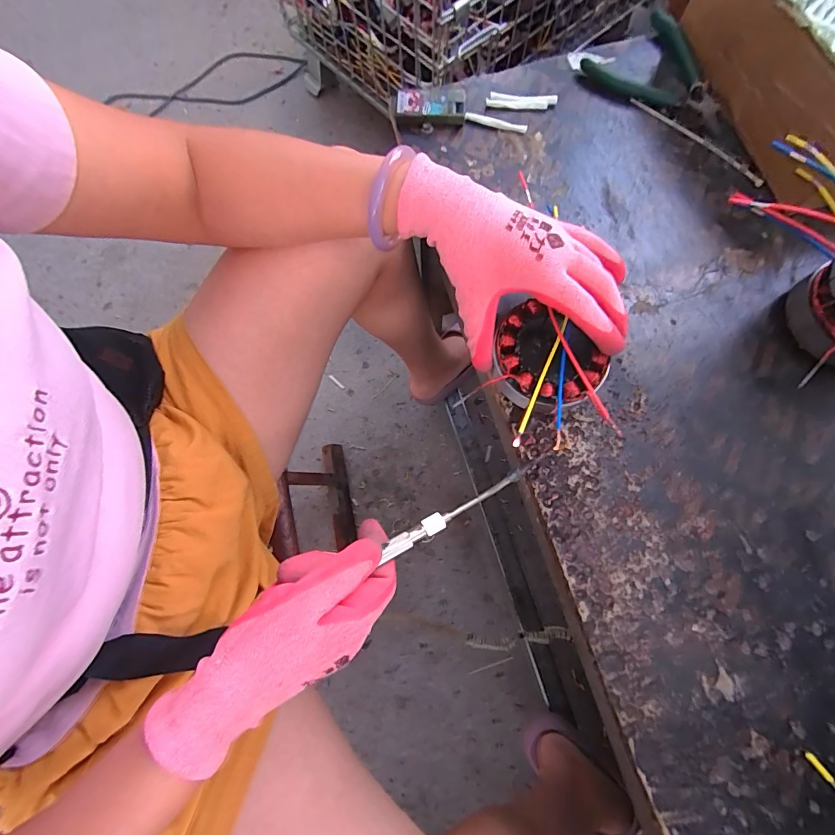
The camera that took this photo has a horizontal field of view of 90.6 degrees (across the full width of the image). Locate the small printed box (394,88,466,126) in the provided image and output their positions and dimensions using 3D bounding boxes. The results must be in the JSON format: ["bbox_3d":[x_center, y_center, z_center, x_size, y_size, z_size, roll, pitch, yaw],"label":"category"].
[{"bbox_3d":[0.013,-0.306,0.410,0.069,0.016,0.036,-3,75,0],"label":"small printed box"}]

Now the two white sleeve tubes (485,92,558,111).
[{"bbox_3d":[0.104,-0.315,0.413,0.069,0.007,0.015,4,75,2],"label":"two white sleeve tubes"}]

